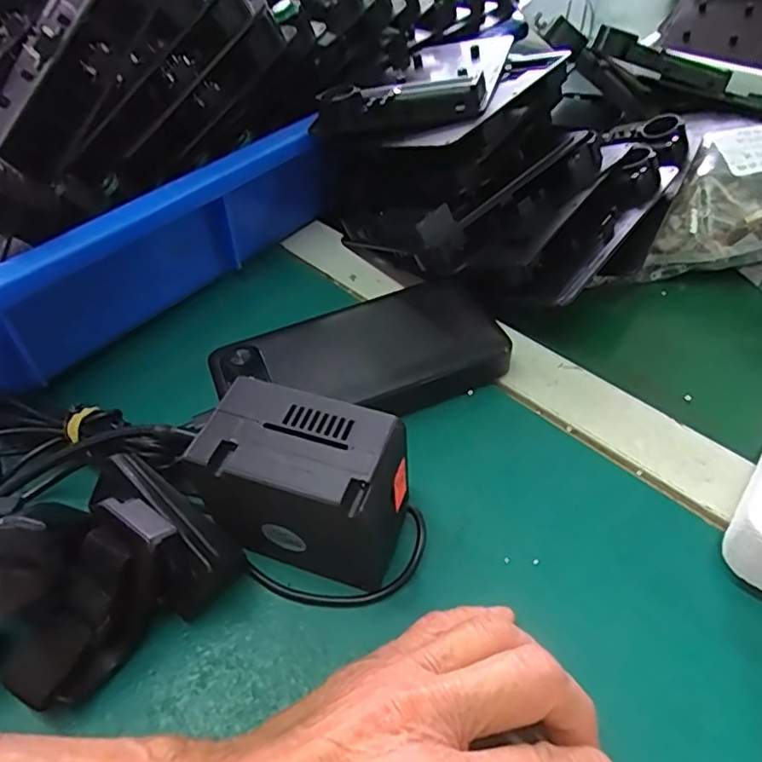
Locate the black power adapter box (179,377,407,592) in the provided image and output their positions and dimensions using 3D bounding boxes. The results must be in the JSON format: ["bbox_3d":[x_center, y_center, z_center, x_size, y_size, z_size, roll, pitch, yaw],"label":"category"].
[{"bbox_3d":[-0.032,0.045,0.250,0.084,0.071,0.049,12,49,15],"label":"black power adapter box"}]

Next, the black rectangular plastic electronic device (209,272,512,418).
[{"bbox_3d":[-0.010,-0.010,0.329,0.151,0.027,0.071,-19,49,-14],"label":"black rectangular plastic electronic device"}]

